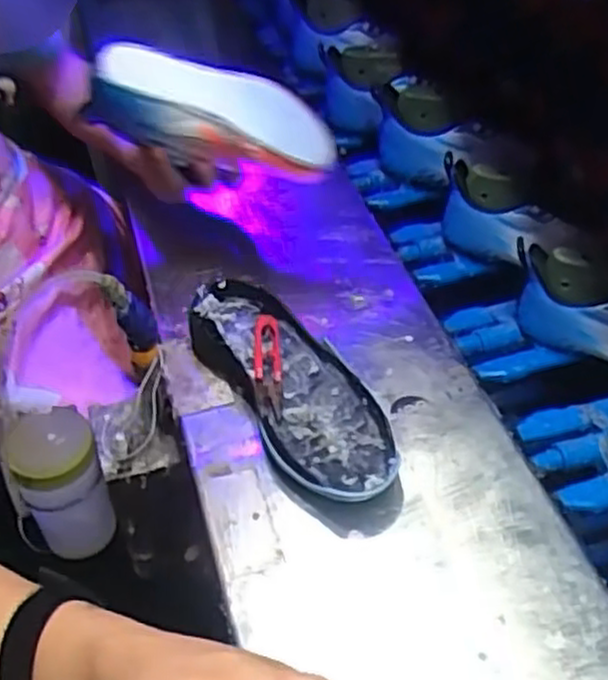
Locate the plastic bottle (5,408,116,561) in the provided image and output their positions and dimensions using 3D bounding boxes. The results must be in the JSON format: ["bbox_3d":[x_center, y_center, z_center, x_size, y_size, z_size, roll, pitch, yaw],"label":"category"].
[{"bbox_3d":[-0.212,0.123,0.669,0.074,0.131,0.075,-3,47,4],"label":"plastic bottle"}]

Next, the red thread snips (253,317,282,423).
[{"bbox_3d":[-0.029,0.022,0.609,0.021,0.013,0.109,-7,47,1],"label":"red thread snips"}]

